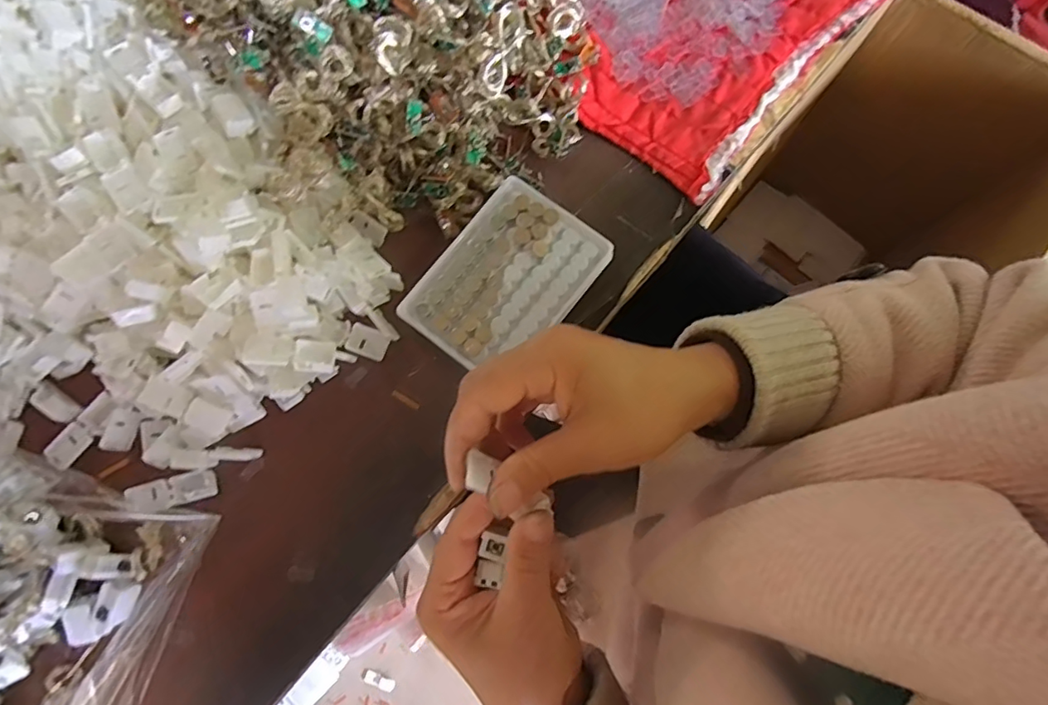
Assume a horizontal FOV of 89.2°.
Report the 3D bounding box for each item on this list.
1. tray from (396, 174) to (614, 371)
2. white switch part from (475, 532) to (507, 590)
[{"bbox_3d":[-0.013,-0.050,0.377,0.094,0.023,0.130,39,82,8],"label":"tray"},{"bbox_3d":[-0.016,0.105,0.270,0.012,0.006,0.027,11,97,3],"label":"white switch part"}]

